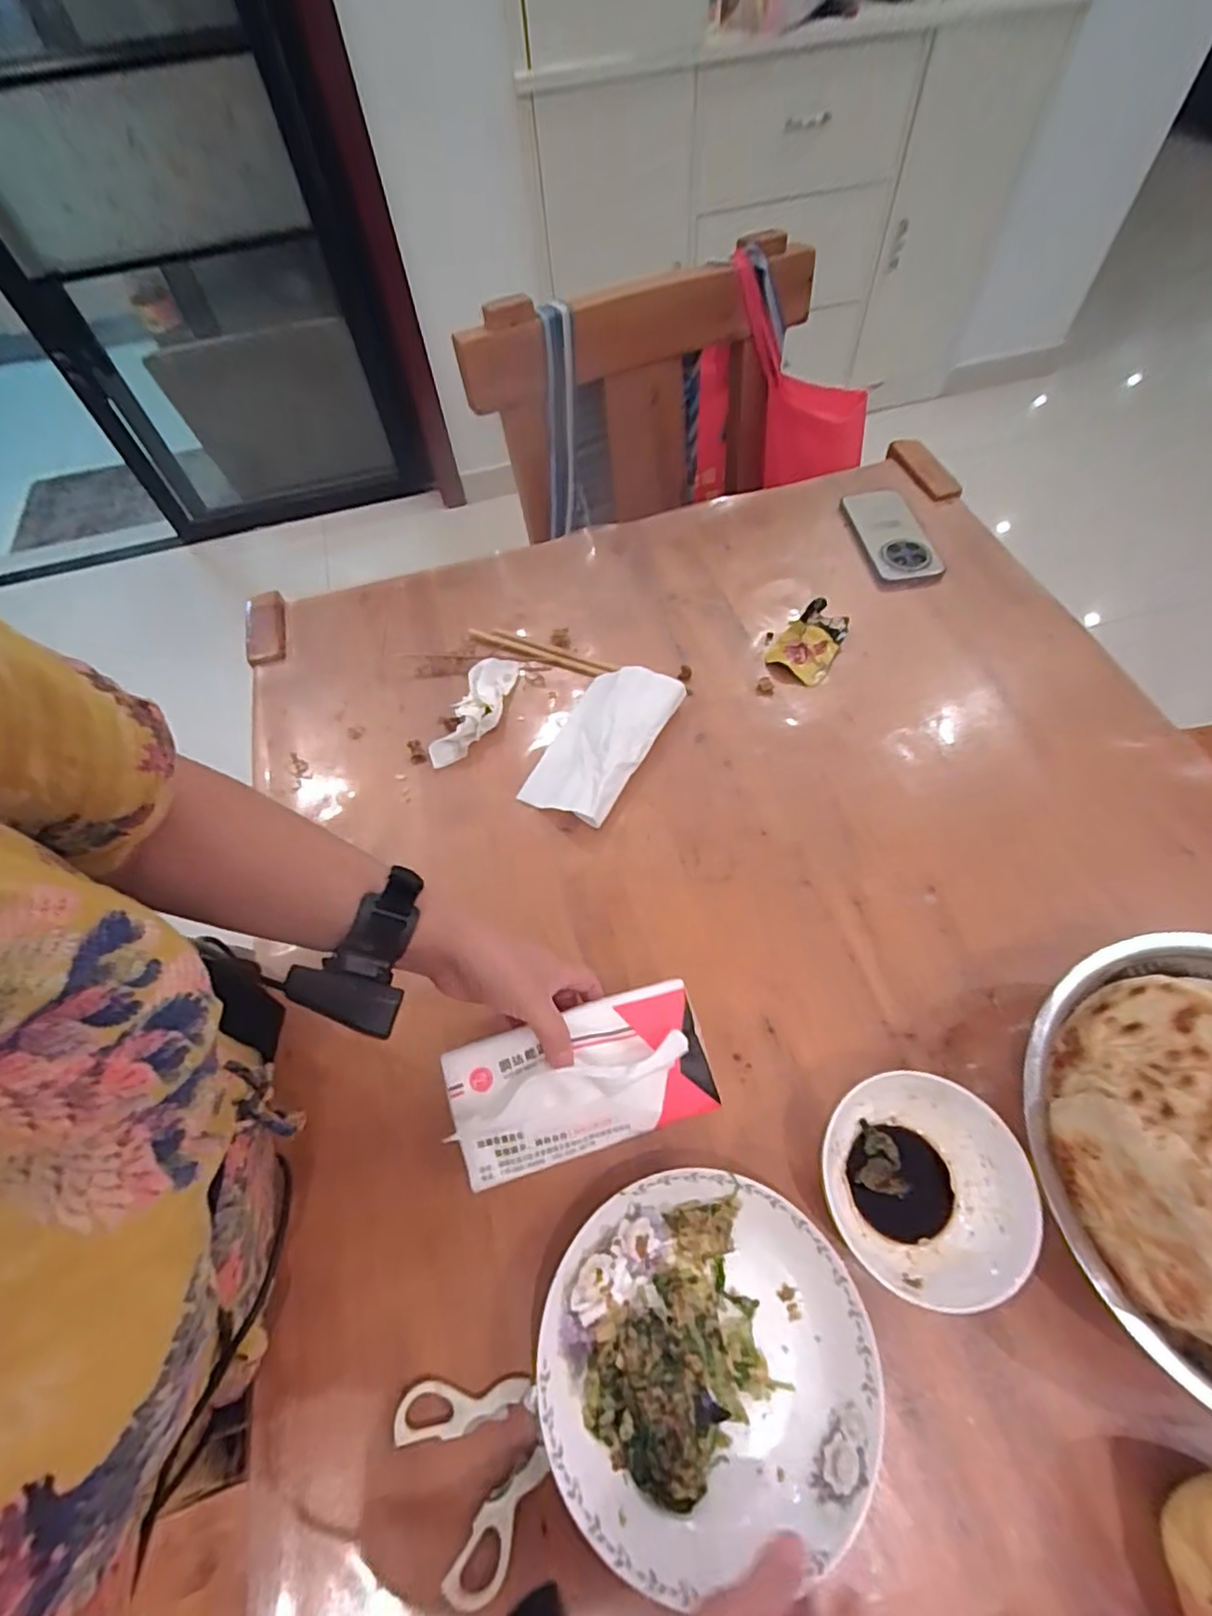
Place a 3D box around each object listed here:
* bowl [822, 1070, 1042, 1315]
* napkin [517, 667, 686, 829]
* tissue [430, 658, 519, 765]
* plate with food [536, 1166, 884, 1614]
[{"bbox_3d":[0.206,0.247,0.425,0.117,0.065,0.121,-1,61,2],"label":"bowl"},{"bbox_3d":[-0.009,-0.069,0.635,0.104,0.034,0.177,27,66,17],"label":"napkin"},{"bbox_3d":[-0.135,-0.103,0.667,0.055,0.024,0.139,15,63,11],"label":"tissue"},{"bbox_3d":[0.059,0.332,0.392,0.191,0.031,0.181,-14,61,-4],"label":"plate with food"}]

